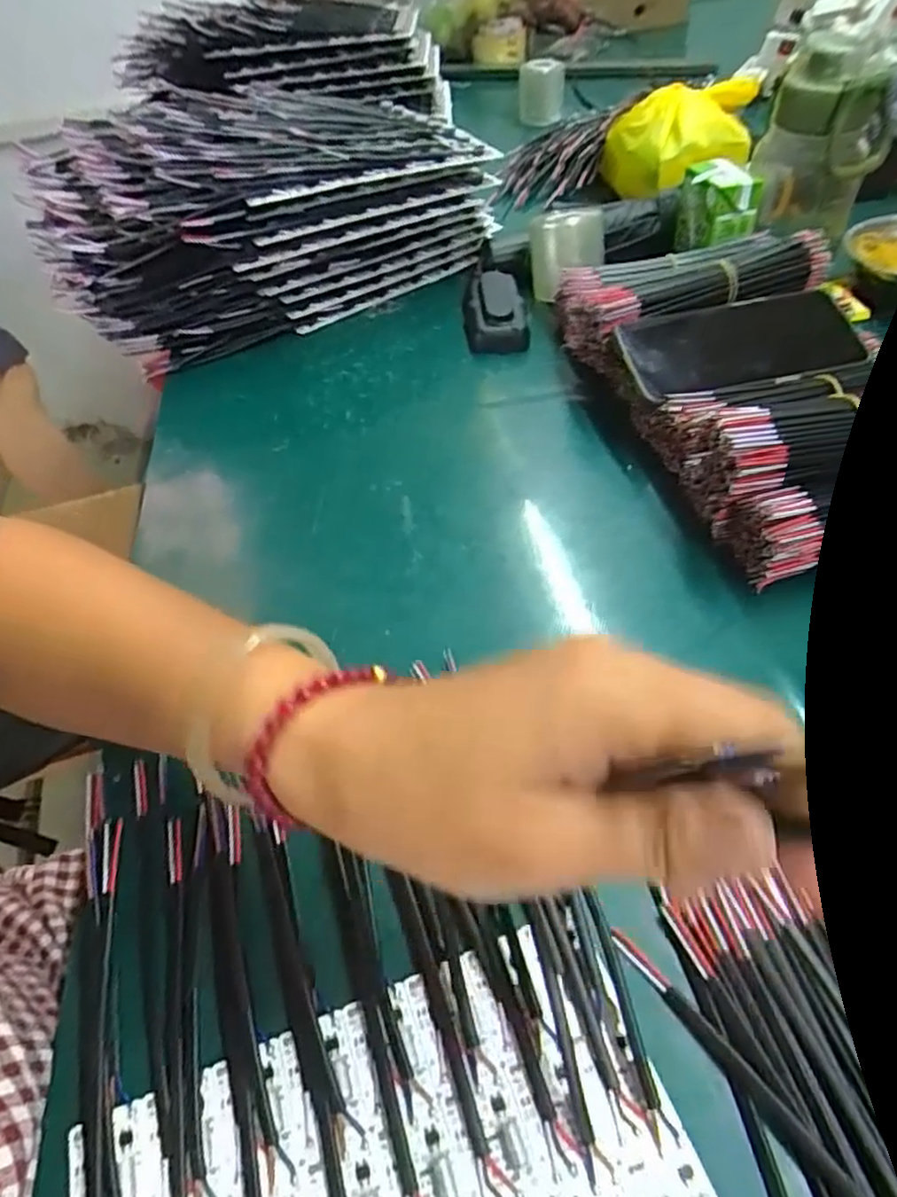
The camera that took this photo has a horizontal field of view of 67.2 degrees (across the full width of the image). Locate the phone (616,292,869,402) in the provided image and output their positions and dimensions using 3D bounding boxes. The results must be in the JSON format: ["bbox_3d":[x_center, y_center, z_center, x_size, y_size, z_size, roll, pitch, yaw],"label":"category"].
[{"bbox_3d":[0.198,-0.175,0.462,0.152,0.009,0.072,-13,66,-1],"label":"phone"}]

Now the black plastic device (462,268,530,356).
[{"bbox_3d":[0.040,-0.253,0.599,0.052,0.033,0.100,-7,48,2],"label":"black plastic device"}]

